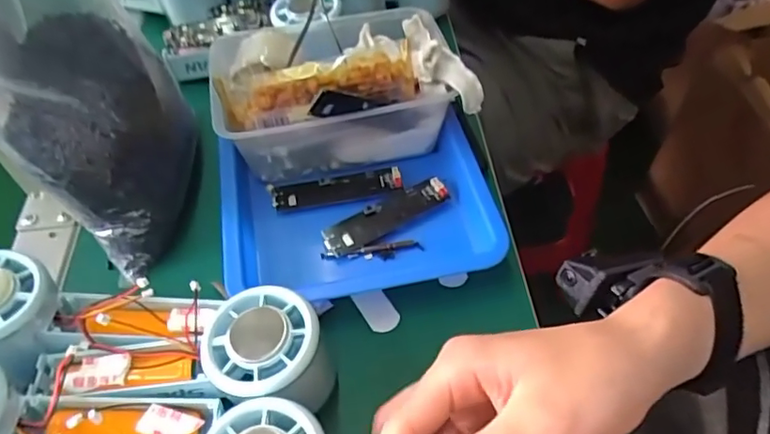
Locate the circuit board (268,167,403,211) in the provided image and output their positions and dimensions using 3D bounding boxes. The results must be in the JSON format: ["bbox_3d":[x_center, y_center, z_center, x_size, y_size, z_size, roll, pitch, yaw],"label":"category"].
[{"bbox_3d":[-0.035,-0.021,0.393,0.091,0.007,0.024,-10,56,-3],"label":"circuit board"}]

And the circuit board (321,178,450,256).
[{"bbox_3d":[0.001,-0.001,0.375,0.092,0.007,0.024,-27,56,-18],"label":"circuit board"}]

